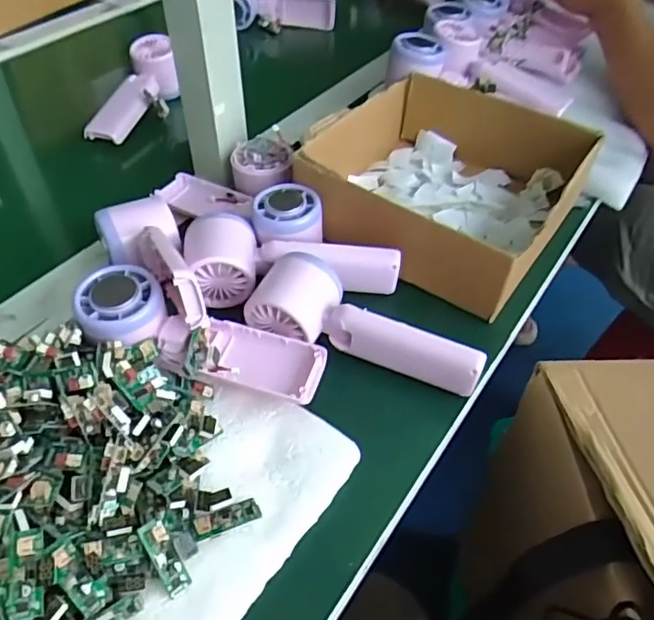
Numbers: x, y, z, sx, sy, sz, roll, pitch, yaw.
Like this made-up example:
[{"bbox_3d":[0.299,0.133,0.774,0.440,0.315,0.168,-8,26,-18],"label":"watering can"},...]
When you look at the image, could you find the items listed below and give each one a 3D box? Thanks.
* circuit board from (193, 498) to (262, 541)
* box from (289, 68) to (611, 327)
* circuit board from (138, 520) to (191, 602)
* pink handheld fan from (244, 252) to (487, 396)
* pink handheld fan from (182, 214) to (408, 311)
[{"bbox_3d":[-0.056,0.117,0.320,0.037,0.004,0.012,-15,72,-20],"label":"circuit board"},{"bbox_3d":[0.105,-0.114,0.499,0.198,0.068,0.204,26,52,21],"label":"box"},{"bbox_3d":[-0.084,0.129,0.298,0.013,0.006,0.039,-28,85,-24],"label":"circuit board"},{"bbox_3d":[0.028,0.012,0.397,0.164,0.043,0.059,20,50,16],"label":"pink handheld fan"},{"bbox_3d":[-0.027,-0.042,0.447,0.161,0.048,0.071,-3,48,-4],"label":"pink handheld fan"}]

